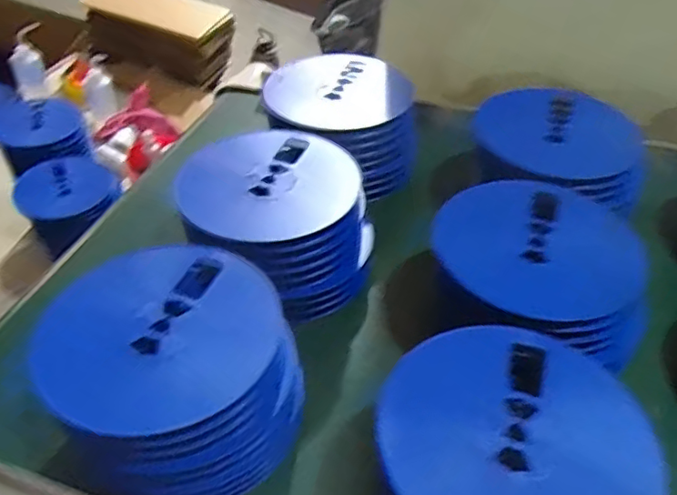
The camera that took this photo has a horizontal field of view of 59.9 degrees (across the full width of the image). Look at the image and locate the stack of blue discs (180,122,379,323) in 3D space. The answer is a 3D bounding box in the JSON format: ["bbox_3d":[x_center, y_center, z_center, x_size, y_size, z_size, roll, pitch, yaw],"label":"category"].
[{"bbox_3d":[-0.059,-0.025,0.580,0.180,0.085,0.189,-14,48,-20],"label":"stack of blue discs"}]

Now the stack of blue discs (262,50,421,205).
[{"bbox_3d":[0.002,-0.148,0.708,0.170,0.088,0.178,-19,50,-24],"label":"stack of blue discs"}]

